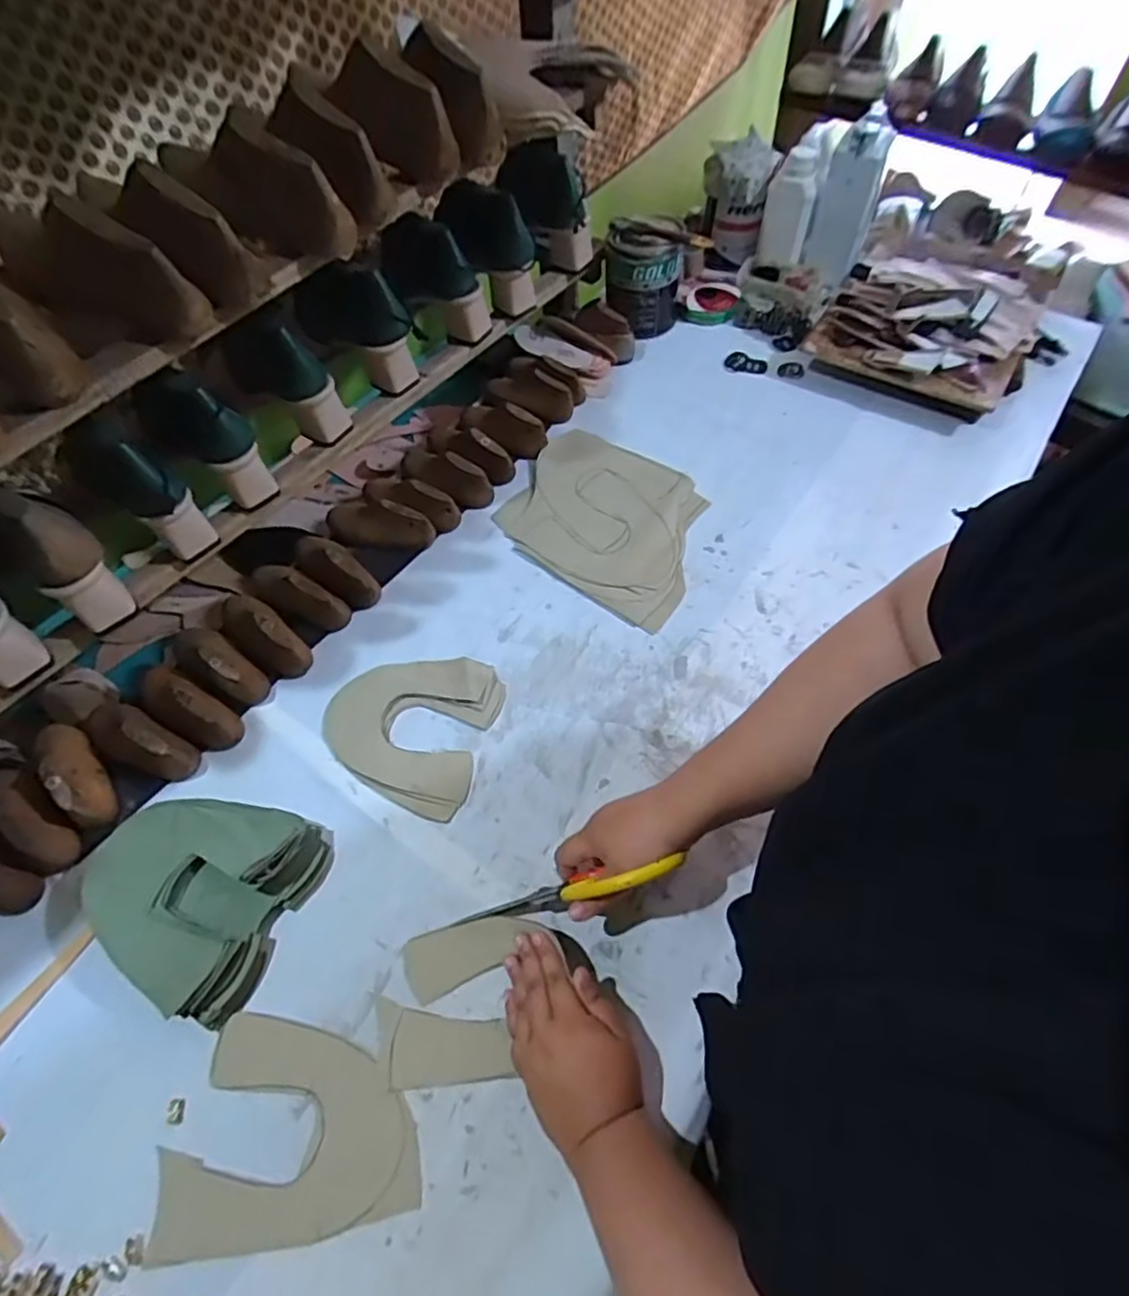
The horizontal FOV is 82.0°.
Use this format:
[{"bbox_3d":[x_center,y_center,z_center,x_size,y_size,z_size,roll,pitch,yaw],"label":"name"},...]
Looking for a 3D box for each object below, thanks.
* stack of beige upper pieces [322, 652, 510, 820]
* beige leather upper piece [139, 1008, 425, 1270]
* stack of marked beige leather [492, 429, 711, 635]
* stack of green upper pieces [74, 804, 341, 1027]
[{"bbox_3d":[-0.164,0.076,0.678,0.170,0.009,0.166,14,61,10],"label":"stack of beige upper pieces"},{"bbox_3d":[-0.213,0.369,0.506,0.193,0.004,0.148,-7,60,-2],"label":"beige leather upper piece"},{"bbox_3d":[0.052,-0.162,0.806,0.252,0.011,0.232,26,64,16],"label":"stack of marked beige leather"},{"bbox_3d":[-0.331,0.210,0.583,0.183,0.045,0.168,20,62,13],"label":"stack of green upper pieces"}]

